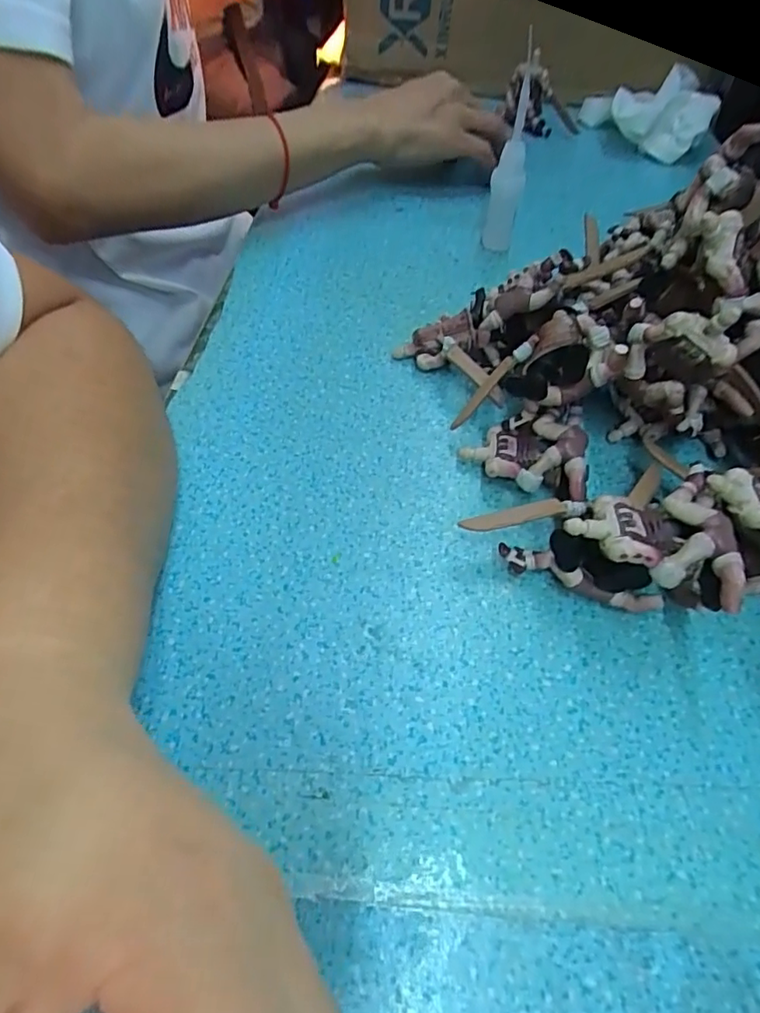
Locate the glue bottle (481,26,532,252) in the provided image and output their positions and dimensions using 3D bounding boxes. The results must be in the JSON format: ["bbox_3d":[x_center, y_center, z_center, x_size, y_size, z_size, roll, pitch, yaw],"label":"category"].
[{"bbox_3d":[0.083,-0.221,0.362,0.020,0.115,0.016,15,53,9],"label":"glue bottle"}]

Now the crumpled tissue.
[{"bbox_3d":[0.231,-0.345,0.506,0.076,0.049,0.108,-15,54,-14],"label":"crumpled tissue"}]

